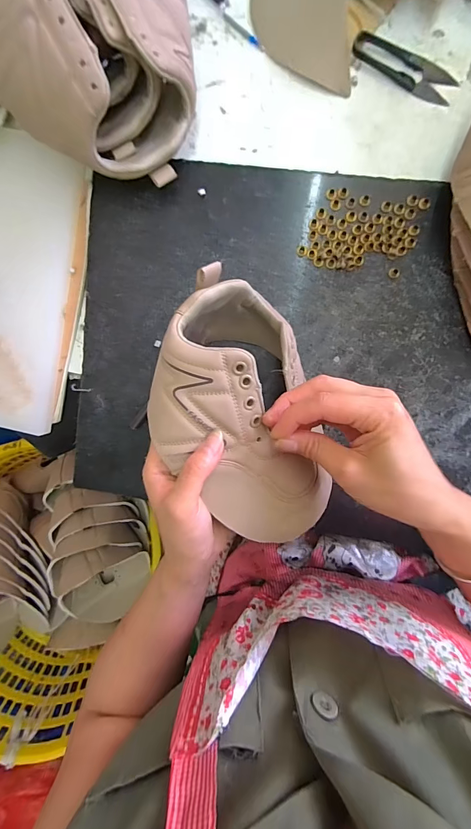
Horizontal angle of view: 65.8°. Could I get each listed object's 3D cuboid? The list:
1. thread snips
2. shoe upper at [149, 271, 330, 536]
[{"bbox_3d":[0.154,-0.316,0.330,0.098,0.008,0.029,31,98,2],"label":"thread snips"},{"bbox_3d":[0.001,-0.002,0.290,0.111,0.093,0.206,-15,94,7],"label":"shoe upper"}]

